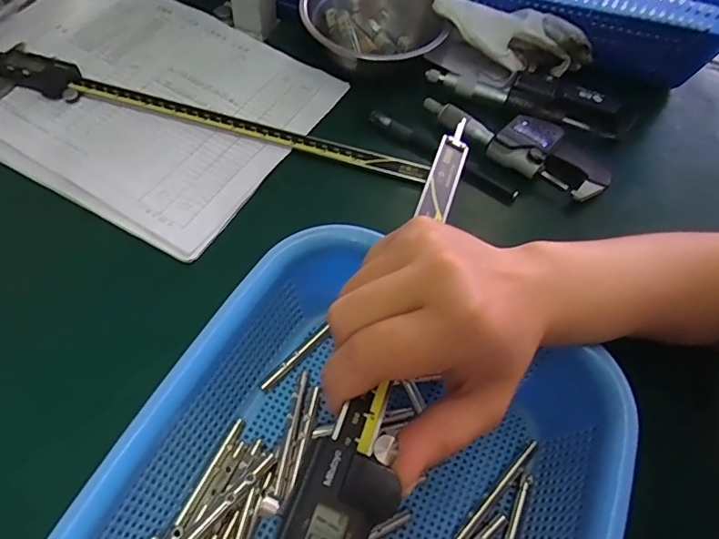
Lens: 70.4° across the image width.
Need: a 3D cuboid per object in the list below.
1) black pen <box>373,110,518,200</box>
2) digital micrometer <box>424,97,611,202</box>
[{"bbox_3d":[0.069,-0.098,0.425,0.139,0.014,0.018,34,61,14],"label":"black pen"},{"bbox_3d":[0.133,-0.110,0.428,0.156,0.025,0.056,34,61,14],"label":"digital micrometer"}]

